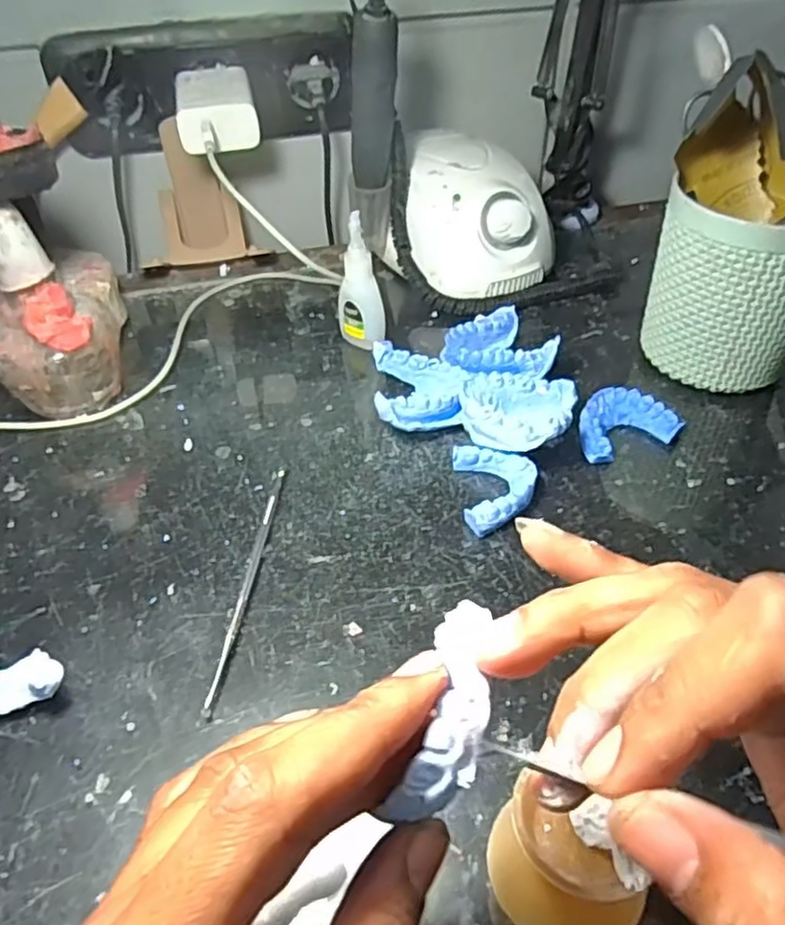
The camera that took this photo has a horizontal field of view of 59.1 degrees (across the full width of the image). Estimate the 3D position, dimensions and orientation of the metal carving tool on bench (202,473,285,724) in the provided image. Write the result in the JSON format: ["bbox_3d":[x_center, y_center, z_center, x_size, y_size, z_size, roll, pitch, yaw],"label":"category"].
[{"bbox_3d":[-0.067,0.054,0.327,0.005,0.006,0.137,3,44,5],"label":"metal carving tool on bench"}]

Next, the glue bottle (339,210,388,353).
[{"bbox_3d":[-0.020,-0.111,0.440,0.024,0.086,0.023,-18,46,-16],"label":"glue bottle"}]

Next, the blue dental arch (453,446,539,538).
[{"bbox_3d":[0.055,0.013,0.360,0.039,0.016,0.055,-4,44,-2],"label":"blue dental arch"}]

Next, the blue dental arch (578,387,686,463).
[{"bbox_3d":[0.130,-0.023,0.396,0.057,0.017,0.042,-17,46,-15],"label":"blue dental arch"}]

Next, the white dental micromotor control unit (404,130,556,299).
[{"bbox_3d":[0.065,-0.181,0.513,0.108,0.083,0.120,0,44,2],"label":"white dental micromotor control unit"}]

